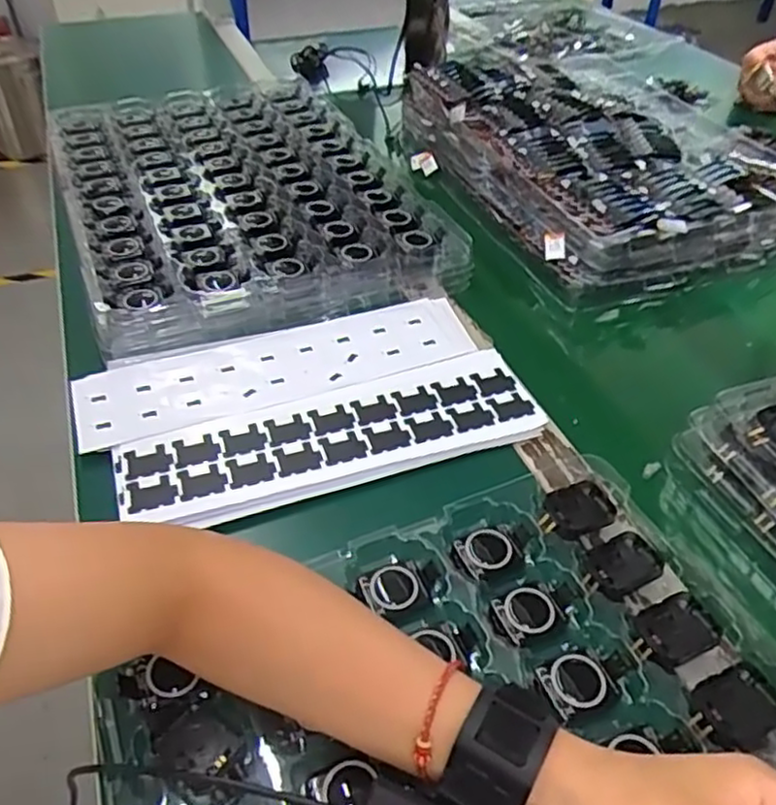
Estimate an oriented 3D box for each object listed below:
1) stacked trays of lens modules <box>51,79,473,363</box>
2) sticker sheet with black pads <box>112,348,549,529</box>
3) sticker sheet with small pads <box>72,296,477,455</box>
[{"bbox_3d":[-0.157,-0.224,0.724,0.331,0.054,0.438,-16,45,-18],"label":"stacked trays of lens modules"},{"bbox_3d":[-0.035,0.023,0.496,0.298,0.007,0.089,-15,45,-17],"label":"sticker sheet with black pads"},{"bbox_3d":[-0.083,-0.032,0.558,0.314,0.004,0.092,-15,45,-17],"label":"sticker sheet with small pads"}]

